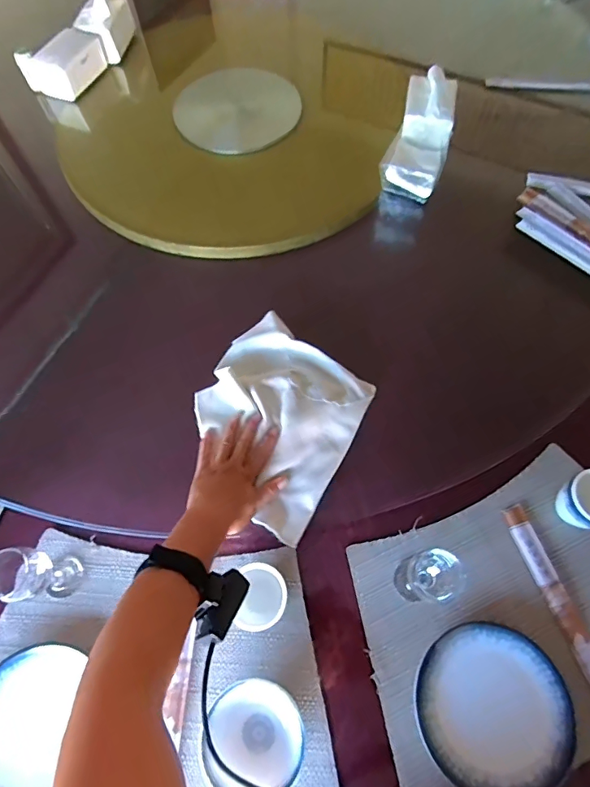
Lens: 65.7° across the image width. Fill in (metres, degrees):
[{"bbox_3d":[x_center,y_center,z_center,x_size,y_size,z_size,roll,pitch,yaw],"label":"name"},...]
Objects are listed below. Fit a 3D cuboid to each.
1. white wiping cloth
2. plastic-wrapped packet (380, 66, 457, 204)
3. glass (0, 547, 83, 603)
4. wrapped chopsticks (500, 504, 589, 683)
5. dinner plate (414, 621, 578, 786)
[{"bbox_3d":[-0.027,0.028,0.657,0.269,0.034,0.239,38,71,17],"label":"white wiping cloth"},{"bbox_3d":[0.233,-0.477,0.840,0.102,0.058,0.245,15,80,8],"label":"plastic-wrapped packet"},{"bbox_3d":[-0.316,0.222,0.556,0.051,0.128,0.055,0,65,1],"label":"glass"},{"bbox_3d":[0.345,0.277,0.585,0.031,0.011,0.270,-17,66,-7],"label":"wrapped chopsticks"},{"bbox_3d":[0.238,0.372,0.535,0.184,0.015,0.166,38,71,17],"label":"dinner plate"}]

